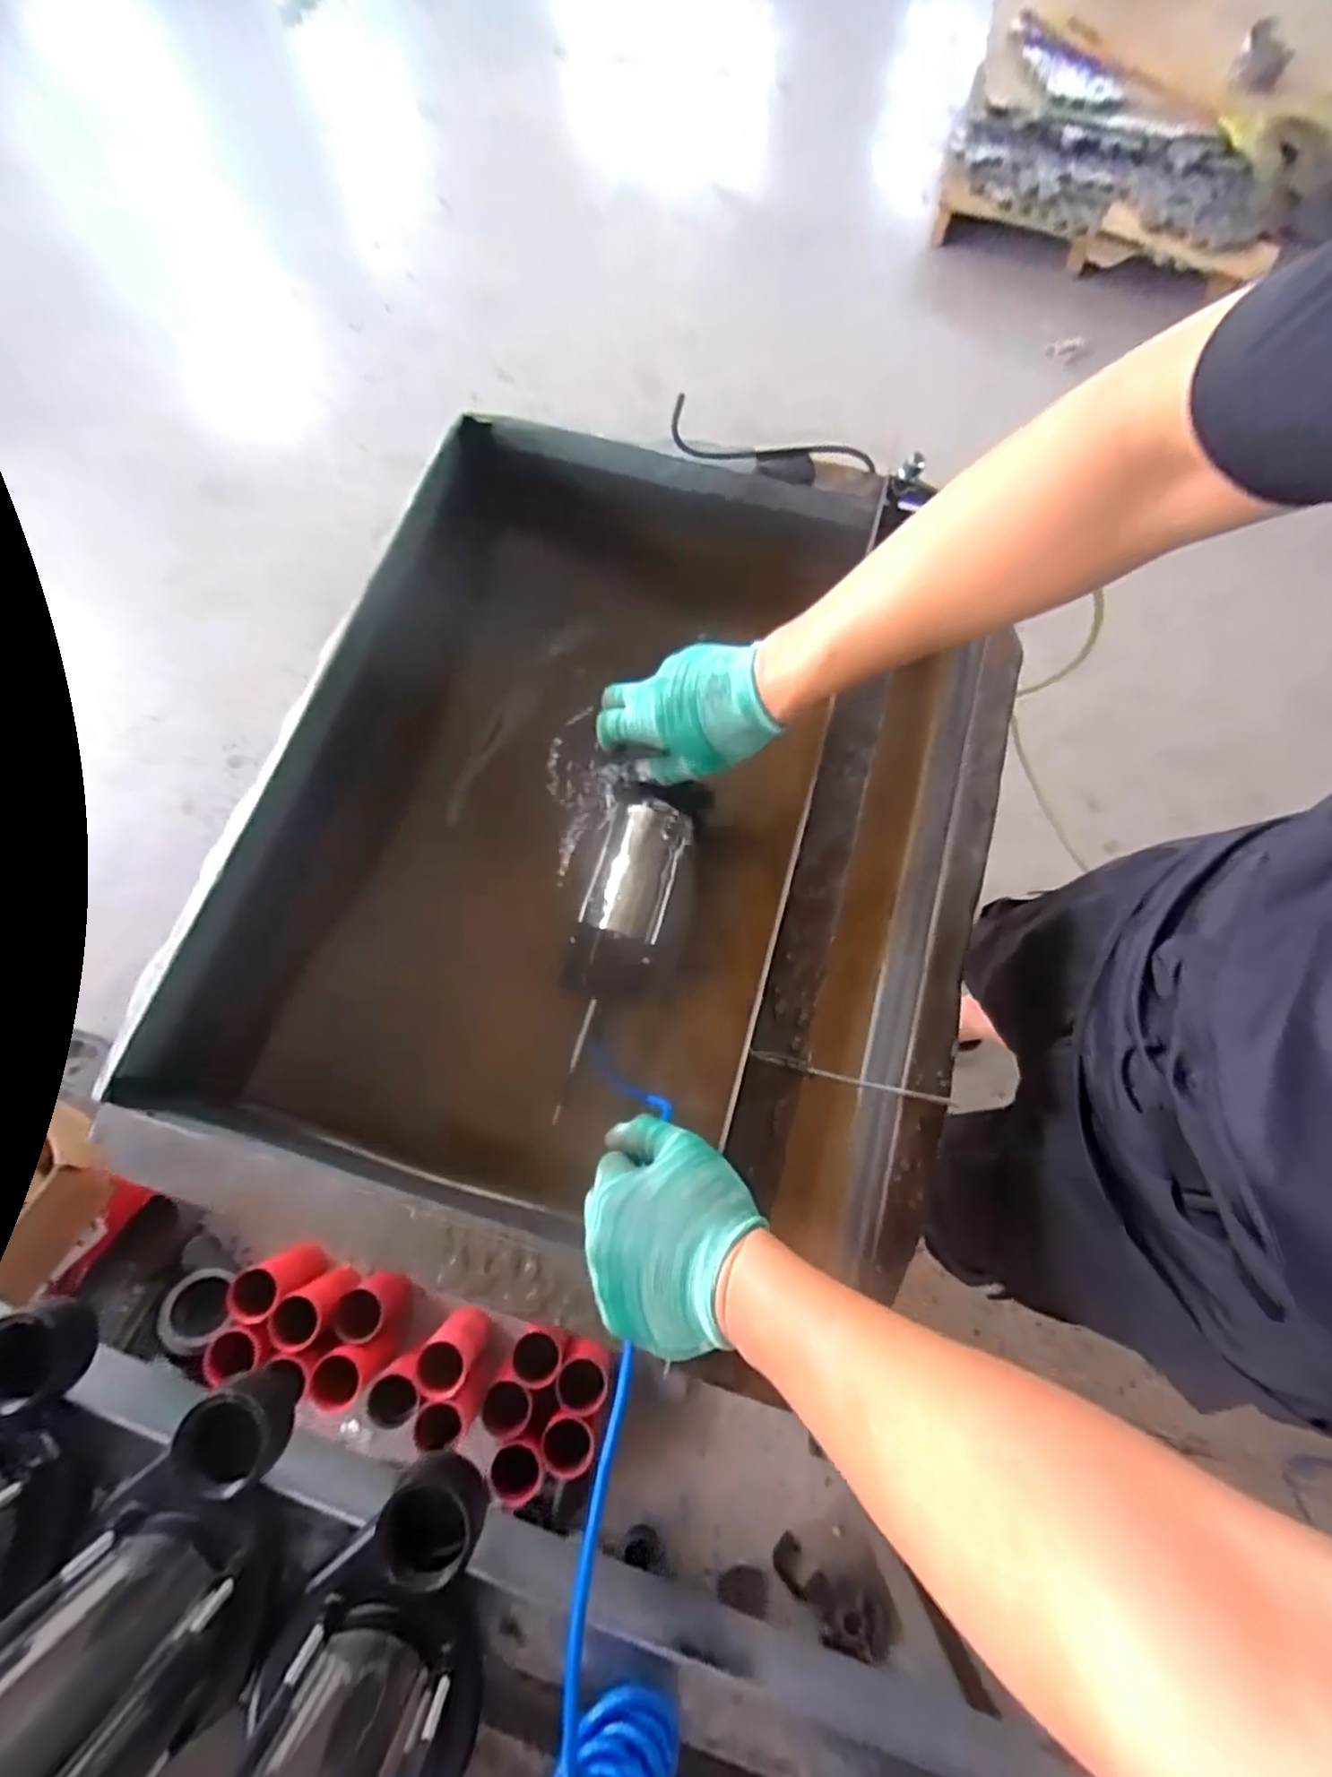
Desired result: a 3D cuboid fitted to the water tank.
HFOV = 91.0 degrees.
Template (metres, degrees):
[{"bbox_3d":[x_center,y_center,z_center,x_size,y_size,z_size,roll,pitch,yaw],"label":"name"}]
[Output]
[{"bbox_3d":[-0.050,-0.070,0.608,0.612,0.210,0.741,13,74,3],"label":"water tank"}]

